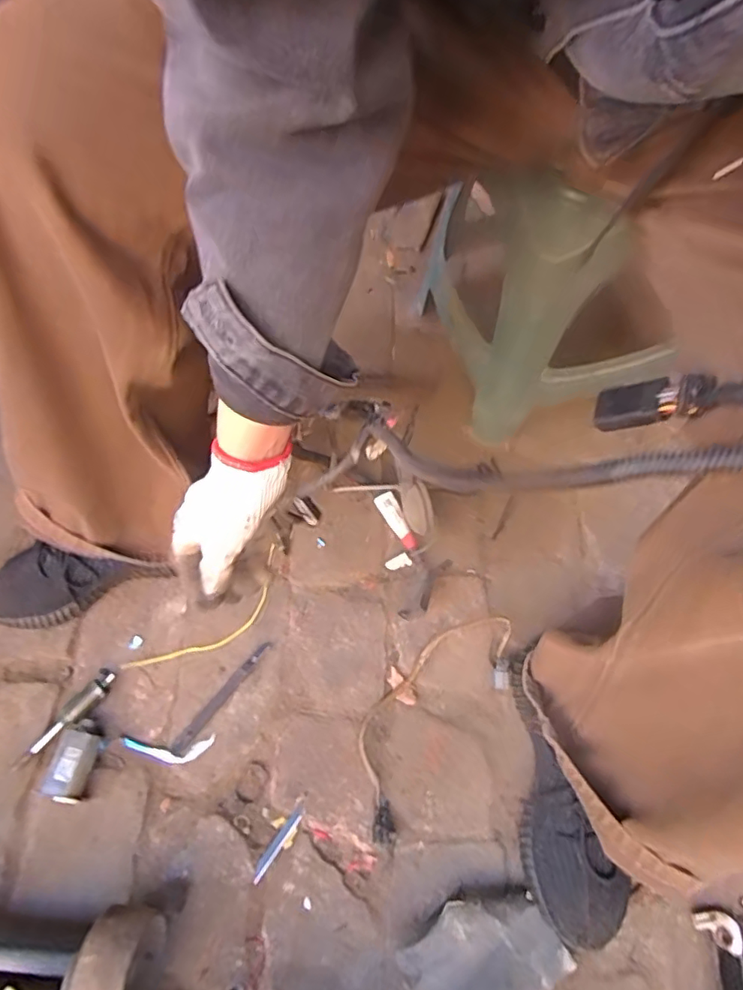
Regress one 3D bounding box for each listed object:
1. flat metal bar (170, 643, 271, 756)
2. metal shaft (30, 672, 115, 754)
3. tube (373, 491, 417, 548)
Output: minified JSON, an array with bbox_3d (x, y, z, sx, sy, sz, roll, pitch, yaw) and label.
[{"bbox_3d":[-0.163,0.219,0.617,0.015,0.004,0.142,33,71,18],"label":"flat metal bar"},{"bbox_3d":[-0.315,0.230,0.598,0.017,0.020,0.098,38,68,16],"label":"metal shaft"},{"bbox_3d":[0.033,0.033,0.699,0.024,0.019,0.080,-27,67,-15],"label":"tube"}]

